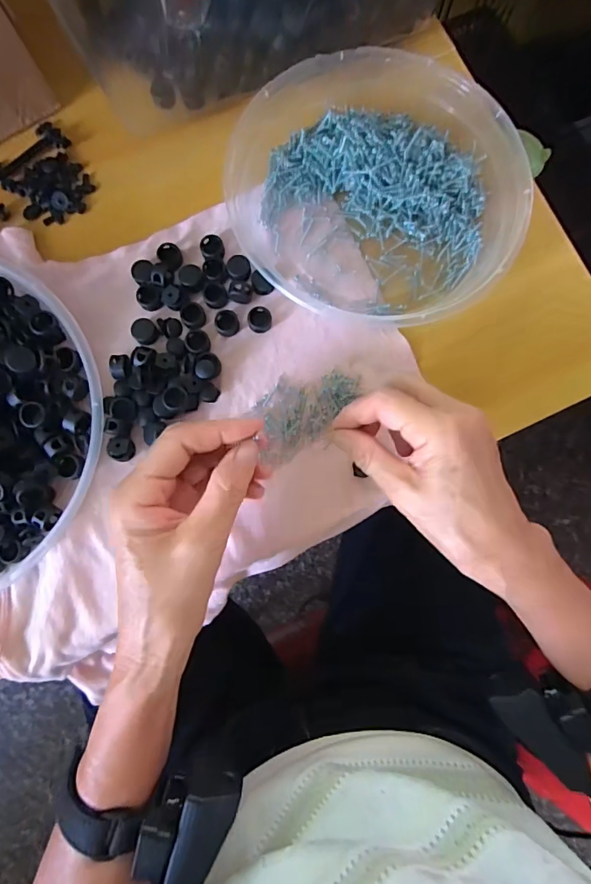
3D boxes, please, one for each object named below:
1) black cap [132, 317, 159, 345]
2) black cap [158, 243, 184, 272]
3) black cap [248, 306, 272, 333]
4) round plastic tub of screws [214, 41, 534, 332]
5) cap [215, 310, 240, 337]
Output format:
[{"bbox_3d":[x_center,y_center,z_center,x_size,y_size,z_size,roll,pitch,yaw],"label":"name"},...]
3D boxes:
[{"bbox_3d":[-0.108,-0.079,0.320,0.018,0.005,0.020,-38,84,-6],"label":"black cap"},{"bbox_3d":[-0.091,-0.135,0.327,0.016,0.008,0.019,-28,83,-5],"label":"black cap"},{"bbox_3d":[-0.025,-0.089,0.323,0.017,0.009,0.020,0,82,-1],"label":"black cap"},{"bbox_3d":[0.059,-0.181,0.322,0.198,0.041,0.177,22,82,2],"label":"round plastic tub of screws"},{"bbox_3d":[-0.049,-0.086,0.321,0.017,0.005,0.018,0,82,-2],"label":"cap"}]

